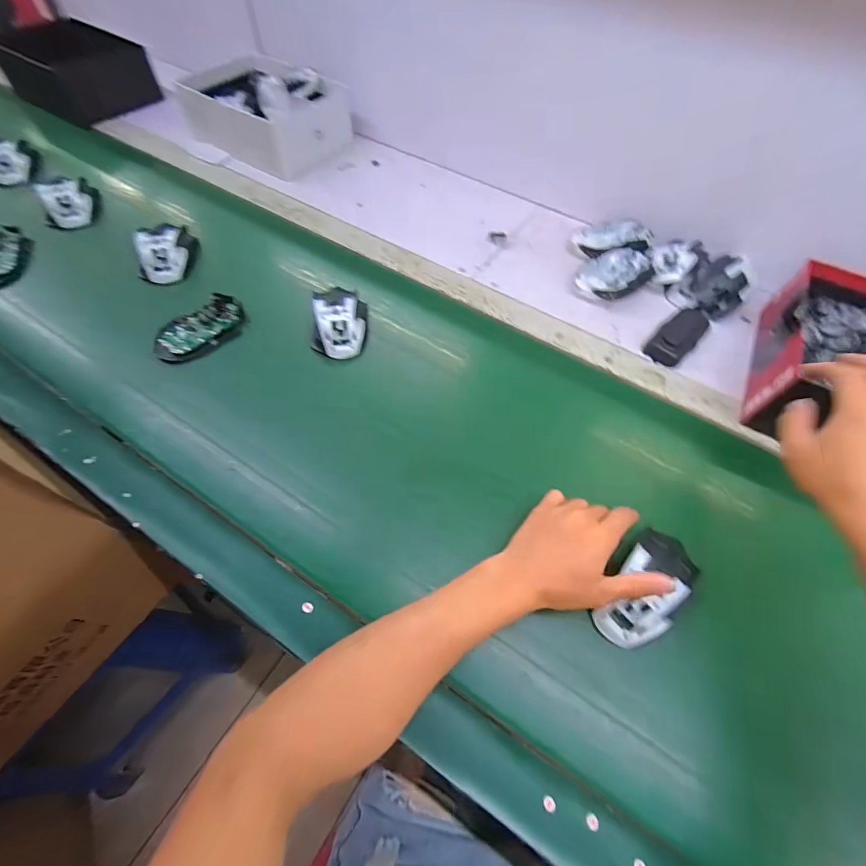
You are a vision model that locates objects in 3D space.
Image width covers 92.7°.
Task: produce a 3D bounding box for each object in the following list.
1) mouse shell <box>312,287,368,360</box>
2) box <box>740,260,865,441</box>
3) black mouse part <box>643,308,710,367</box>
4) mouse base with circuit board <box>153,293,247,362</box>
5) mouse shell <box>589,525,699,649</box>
[{"bbox_3d":[-0.117,-0.142,0.528,0.065,0.043,0.093,-5,60,-5],"label":"mouse shell"},{"bbox_3d":[0.507,-0.081,0.495,0.184,0.079,0.238,27,62,13],"label":"box"},{"bbox_3d":[0.333,-0.134,0.556,0.047,0.024,0.099,39,65,19],"label":"black mouse part"},{"bbox_3d":[-0.294,-0.131,0.525,0.114,0.019,0.068,-34,66,-20],"label":"mouse base with circuit board"},{"bbox_3d":[0.191,0.135,0.374,0.068,0.038,0.114,41,66,19],"label":"mouse shell"}]

